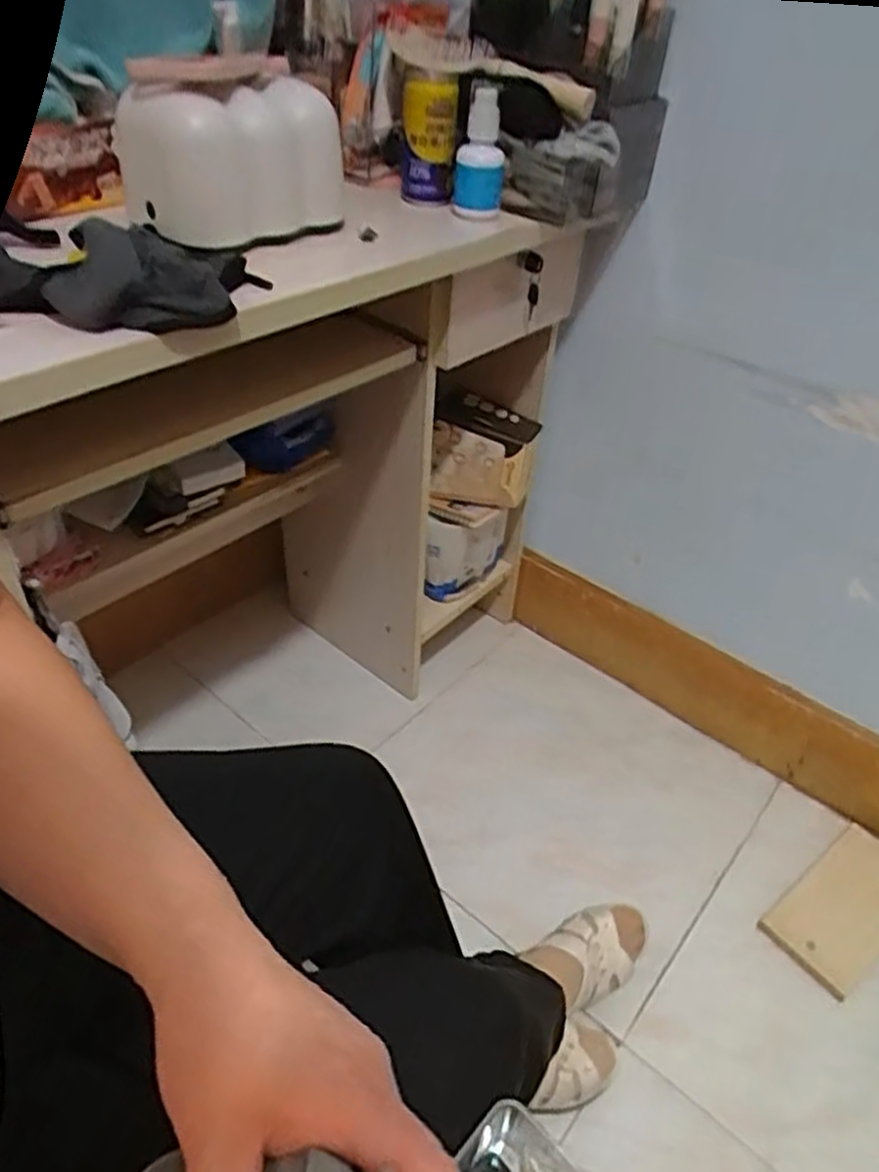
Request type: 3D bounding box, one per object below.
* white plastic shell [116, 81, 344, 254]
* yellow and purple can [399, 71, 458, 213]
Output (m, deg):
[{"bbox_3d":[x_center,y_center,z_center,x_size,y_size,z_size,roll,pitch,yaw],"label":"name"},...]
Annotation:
[{"bbox_3d":[-0.183,-0.394,0.694,0.128,0.105,0.169,25,44,22],"label":"white plastic shell"},{"bbox_3d":[-0.012,-0.467,0.795,0.055,0.119,0.061,3,40,-3],"label":"yellow and purple can"}]

